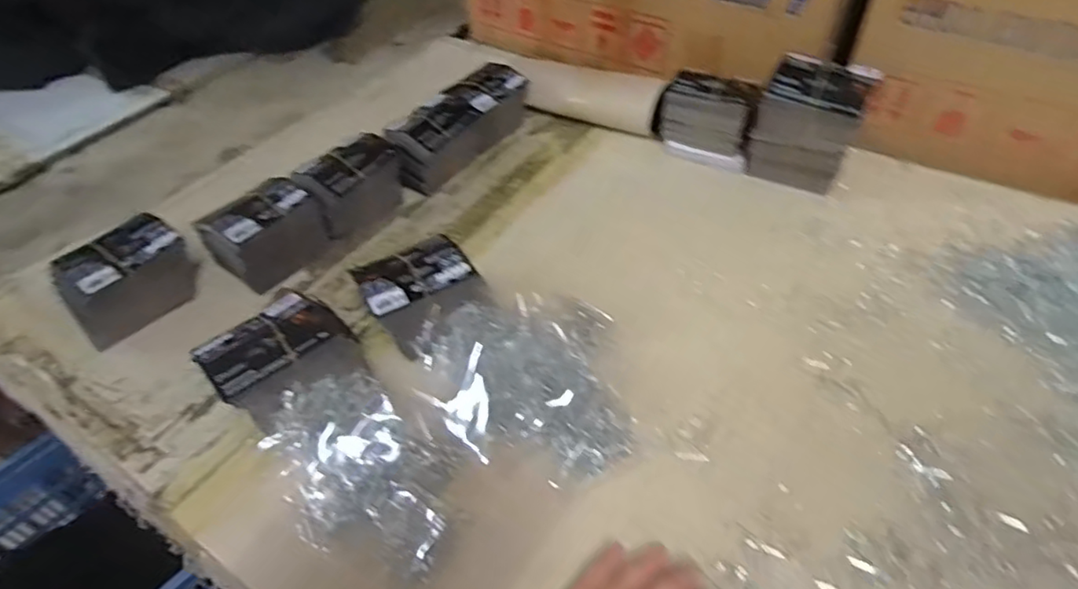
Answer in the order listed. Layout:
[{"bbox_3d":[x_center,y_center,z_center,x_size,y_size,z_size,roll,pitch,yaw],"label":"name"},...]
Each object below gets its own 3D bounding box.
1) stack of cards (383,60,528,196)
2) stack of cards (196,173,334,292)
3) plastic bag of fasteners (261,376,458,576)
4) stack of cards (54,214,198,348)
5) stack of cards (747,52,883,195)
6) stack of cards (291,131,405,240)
[{"bbox_3d":[-0.100,-0.216,0.784,0.067,0.078,0.229,29,55,26],"label":"stack of cards"},{"bbox_3d":[-0.288,-0.064,0.650,0.069,0.082,0.108,33,57,28],"label":"stack of cards"},{"bbox_3d":[-0.137,0.137,0.480,0.172,0.044,0.119,28,55,25],"label":"plastic bag of fasteners"},{"bbox_3d":[-0.409,-0.015,0.611,0.060,0.079,0.116,31,56,27],"label":"stack of cards"},{"bbox_3d":[0.300,-0.185,0.694,0.111,0.137,0.051,18,51,18],"label":"stack of cards"},{"bbox_3d":[-0.211,-0.122,0.707,0.110,0.079,0.059,-37,56,-27],"label":"stack of cards"}]

